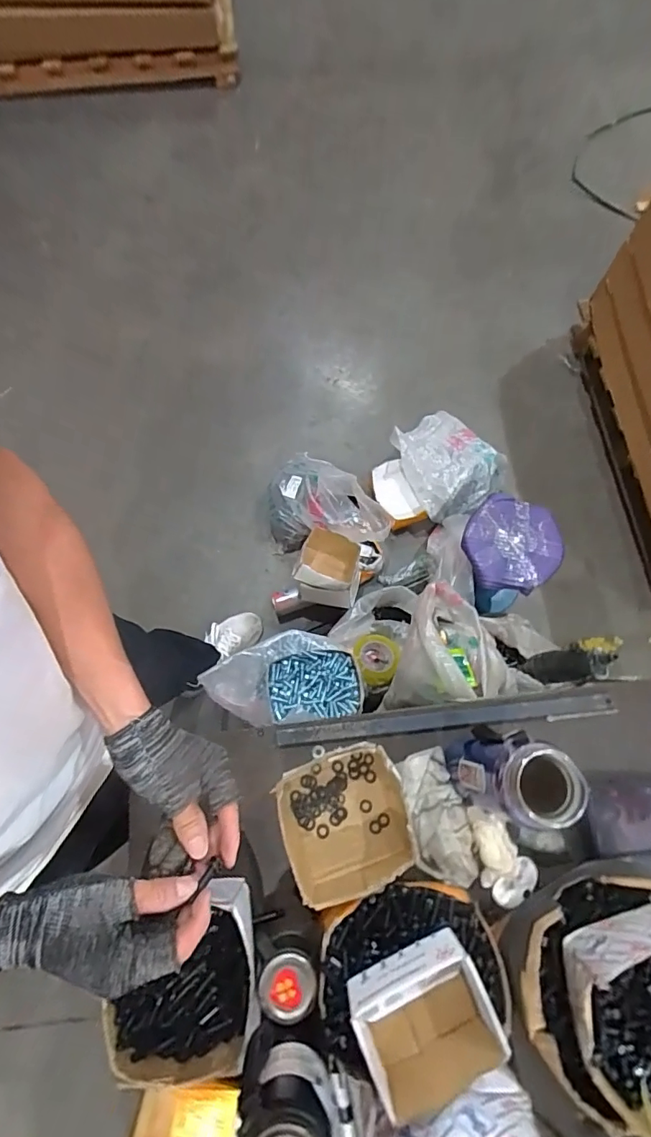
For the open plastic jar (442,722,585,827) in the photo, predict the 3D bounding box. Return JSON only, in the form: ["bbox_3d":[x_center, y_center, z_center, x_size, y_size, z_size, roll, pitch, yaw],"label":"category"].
[{"bbox_3d":[0.185,0.223,0.532,0.070,0.220,0.083,-42,77,-13],"label":"open plastic jar"}]

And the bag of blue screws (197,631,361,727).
[{"bbox_3d":[-0.087,0.217,0.981,0.290,0.086,0.179,-6,71,-3],"label":"bag of blue screws"}]

